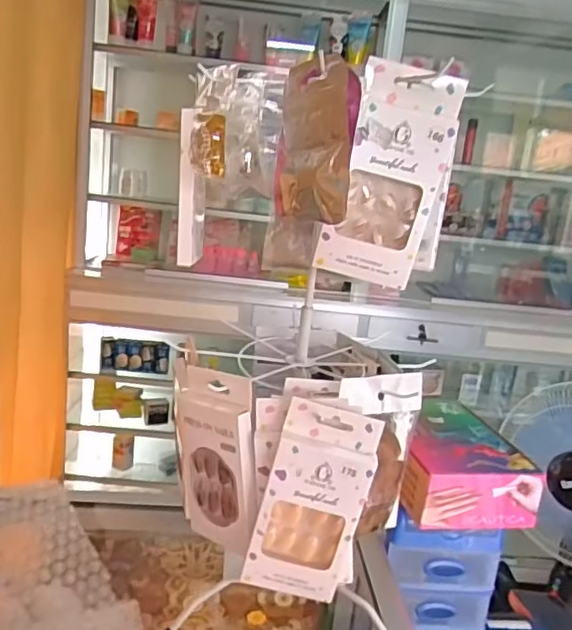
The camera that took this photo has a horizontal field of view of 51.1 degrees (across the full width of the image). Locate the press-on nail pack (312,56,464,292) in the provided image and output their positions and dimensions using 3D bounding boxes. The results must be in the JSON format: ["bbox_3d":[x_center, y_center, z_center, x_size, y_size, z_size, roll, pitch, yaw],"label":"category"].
[{"bbox_3d":[0.070,-0.092,0.405,0.080,0.141,0.016,6,14,1],"label":"press-on nail pack"}]

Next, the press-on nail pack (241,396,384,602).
[{"bbox_3d":[0.019,0.132,0.424,0.079,0.136,0.018,6,14,-1],"label":"press-on nail pack"}]

